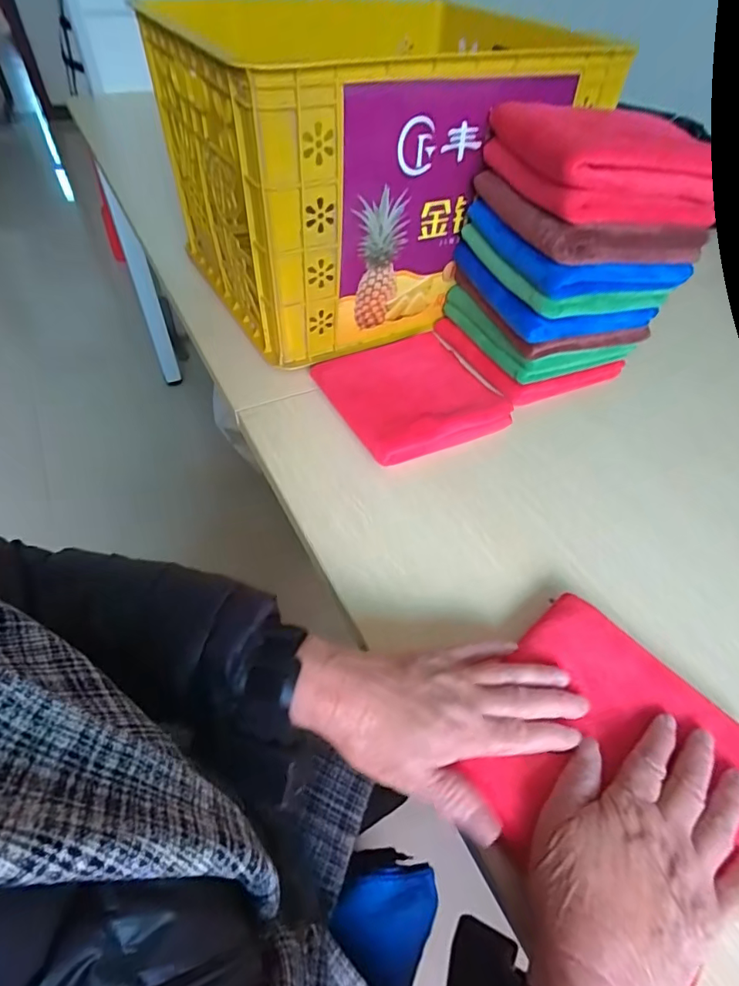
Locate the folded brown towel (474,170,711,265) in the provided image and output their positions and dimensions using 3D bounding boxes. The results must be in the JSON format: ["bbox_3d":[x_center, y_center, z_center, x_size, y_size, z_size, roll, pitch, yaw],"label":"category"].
[{"bbox_3d":[0.215,-0.288,0.510,0.164,0.035,0.182,-8,50,-10],"label":"folded brown towel"}]

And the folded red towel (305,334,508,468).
[{"bbox_3d":[0.038,-0.115,0.565,0.169,0.030,0.180,-22,54,-21],"label":"folded red towel"}]

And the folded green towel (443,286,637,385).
[{"bbox_3d":[0.203,-0.215,0.632,0.186,0.040,0.188,-16,52,-17],"label":"folded green towel"}]

